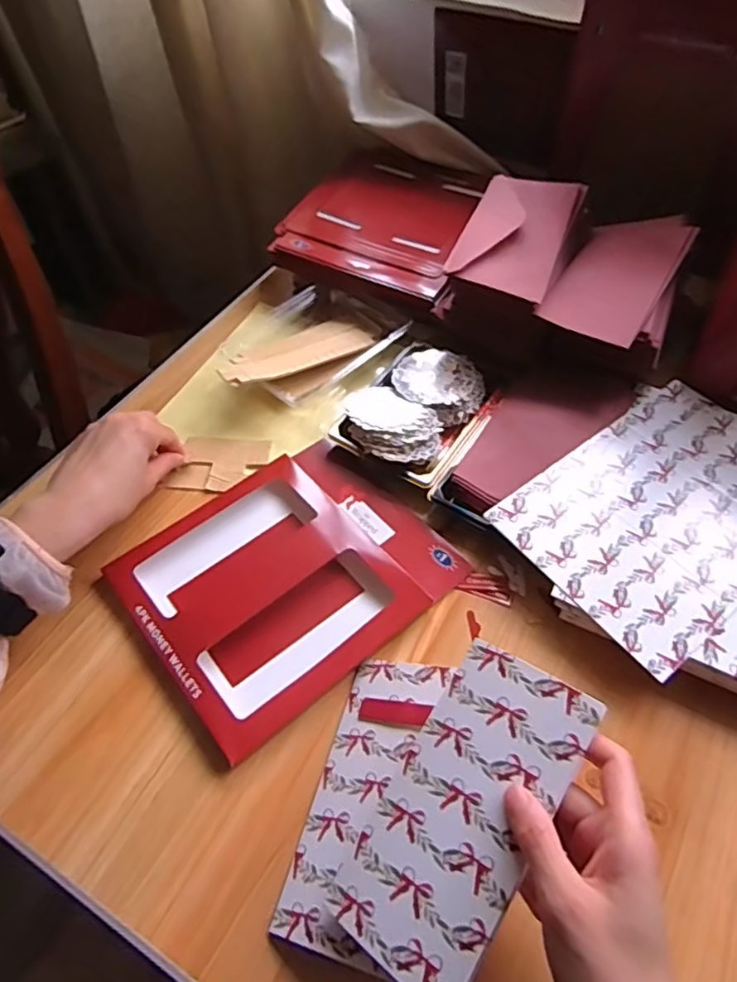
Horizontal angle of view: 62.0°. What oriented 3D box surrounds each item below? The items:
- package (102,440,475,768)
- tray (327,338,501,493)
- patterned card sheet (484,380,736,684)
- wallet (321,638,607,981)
[{"bbox_3d":[-0.064,0.064,0.496,0.232,0.017,0.190,-35,60,-22],"label":"package"},{"bbox_3d":[0.049,-0.078,0.589,0.120,0.037,0.152,27,58,20],"label":"tray"},{"bbox_3d":[0.249,0.012,0.505,0.253,0.004,0.176,-32,60,-20],"label":"patterned card sheet"},{"bbox_3d":[0.053,0.175,0.341,0.085,0.005,0.172,24,71,35],"label":"wallet"}]

